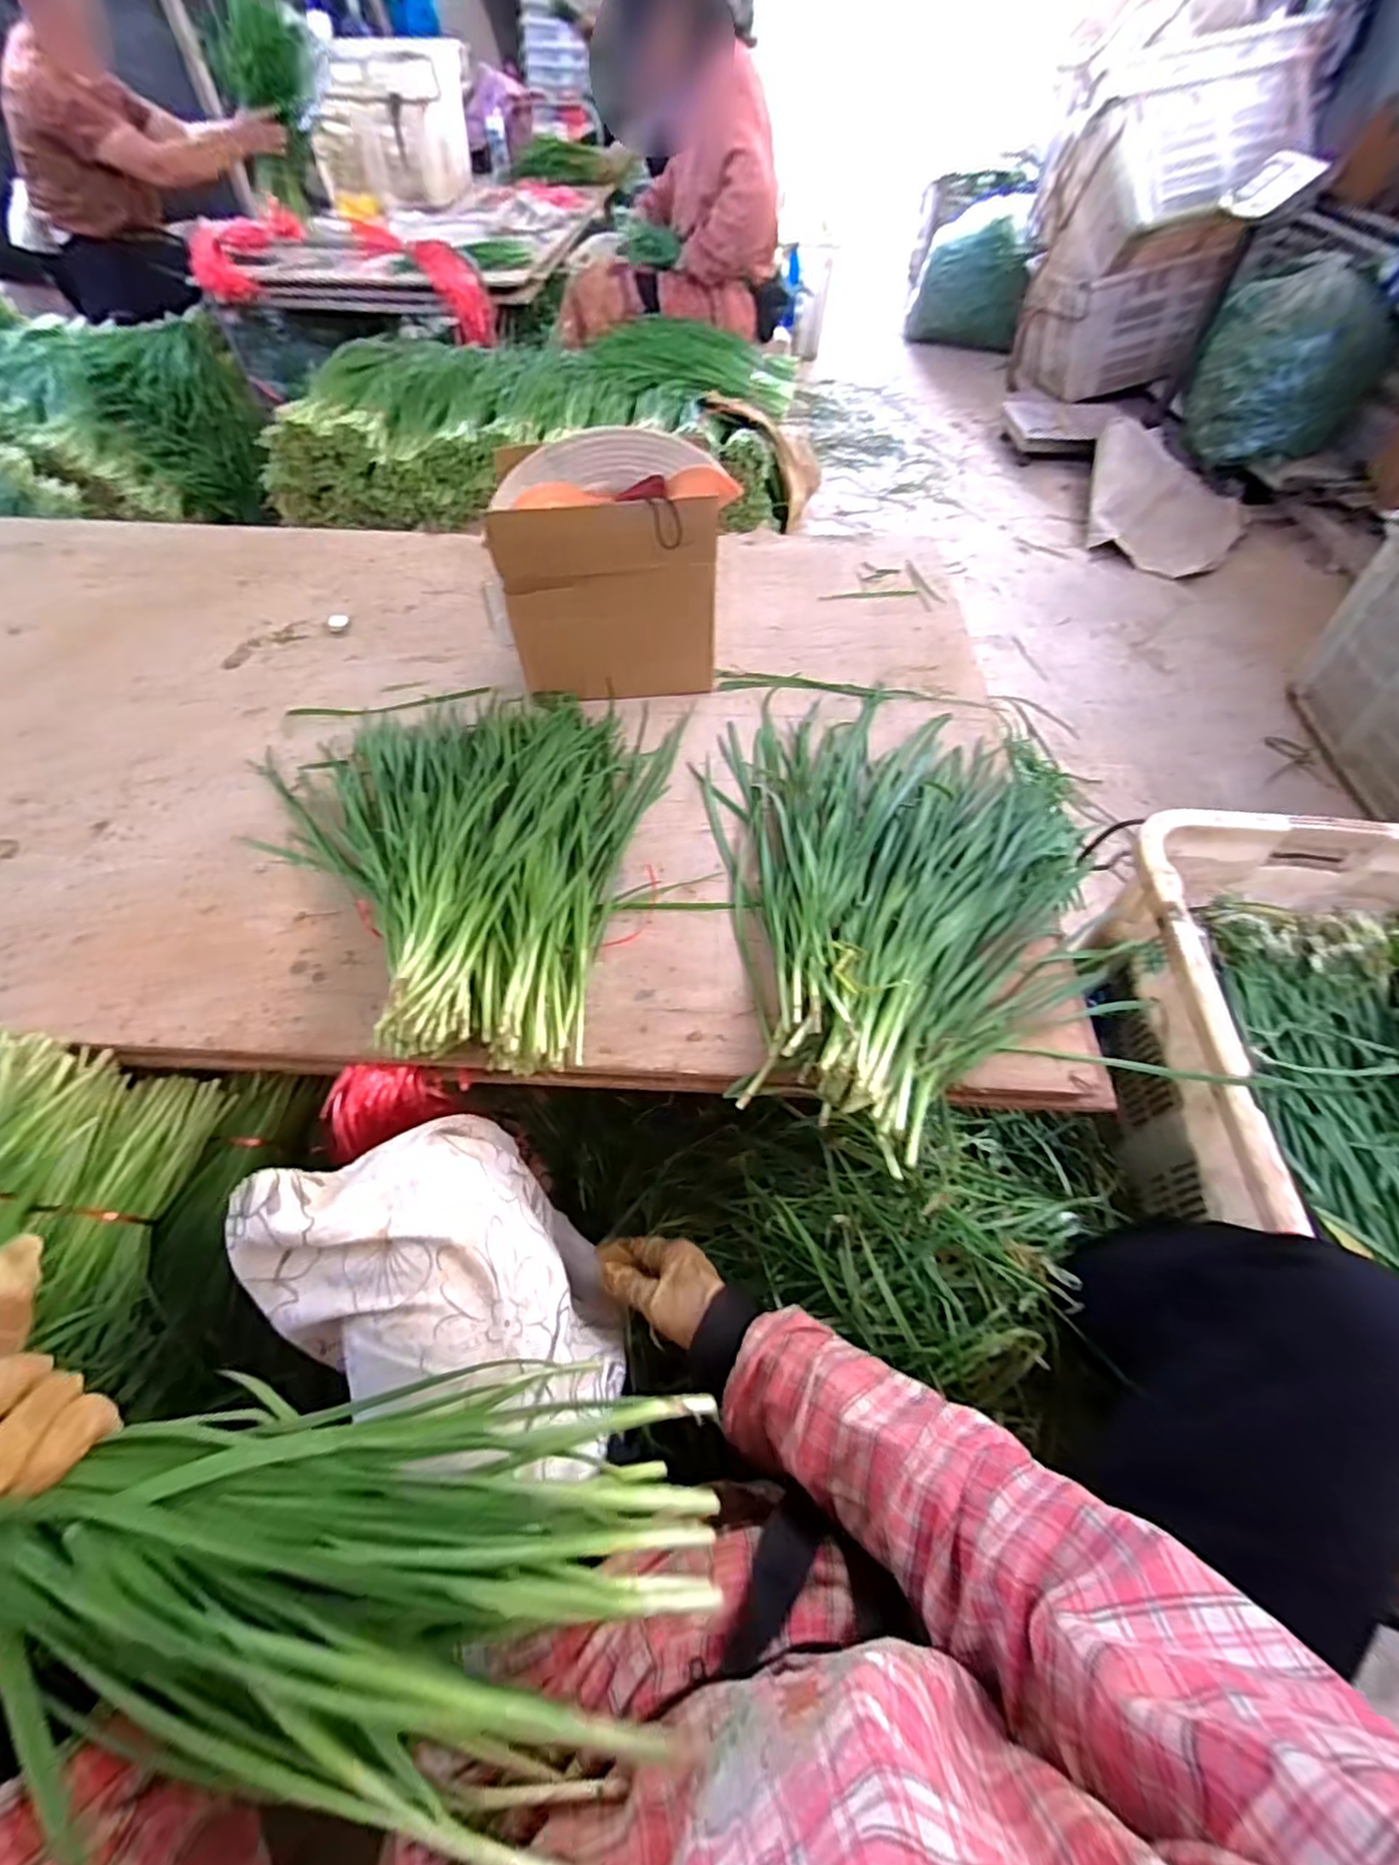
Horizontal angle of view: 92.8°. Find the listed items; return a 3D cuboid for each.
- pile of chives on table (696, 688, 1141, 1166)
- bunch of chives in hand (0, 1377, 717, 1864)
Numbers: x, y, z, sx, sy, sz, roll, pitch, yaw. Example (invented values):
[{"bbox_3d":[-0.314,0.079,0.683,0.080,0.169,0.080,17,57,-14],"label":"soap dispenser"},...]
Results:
[{"bbox_3d":[0.192,-0.066,0.627,0.339,0.074,0.498,-4,56,-3],"label":"pile of chives on table"},{"bbox_3d":[-0.206,0.235,0.289,0.430,0.114,0.158,25,58,-5],"label":"bunch of chives in hand"}]

